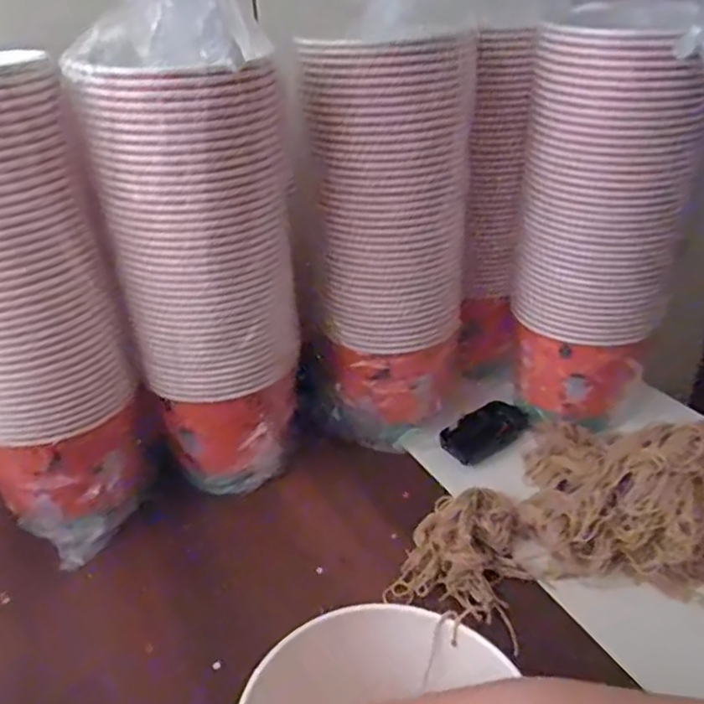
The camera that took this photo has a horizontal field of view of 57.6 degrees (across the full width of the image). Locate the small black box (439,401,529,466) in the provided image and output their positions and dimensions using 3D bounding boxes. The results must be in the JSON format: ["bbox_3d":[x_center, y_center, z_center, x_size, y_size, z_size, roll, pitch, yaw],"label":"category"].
[{"bbox_3d":[0.160,0.094,0.752,0.111,0.025,0.058,-26,38,-34],"label":"small black box"}]

